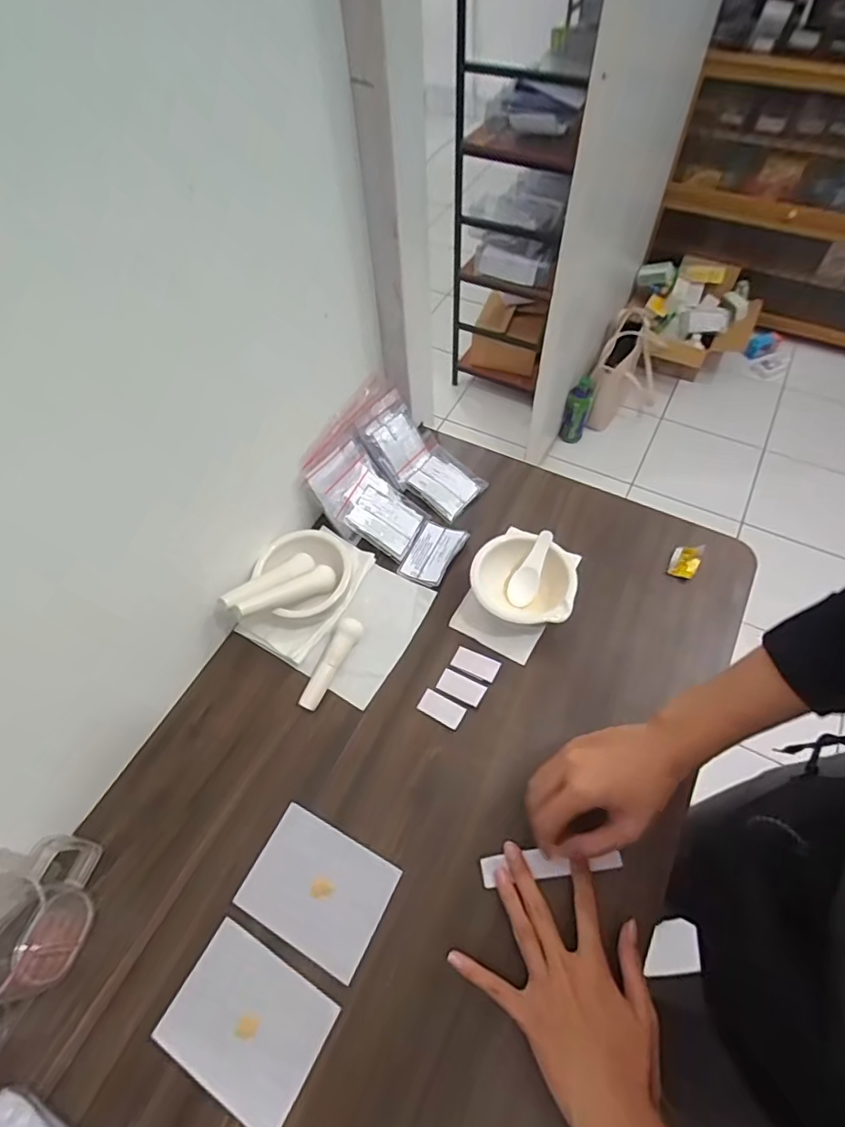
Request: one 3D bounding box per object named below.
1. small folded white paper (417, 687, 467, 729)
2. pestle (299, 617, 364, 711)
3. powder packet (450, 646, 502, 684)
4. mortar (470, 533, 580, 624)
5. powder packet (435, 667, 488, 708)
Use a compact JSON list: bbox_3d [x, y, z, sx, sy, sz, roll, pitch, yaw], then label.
[{"bbox_3d":[0.018,0.134,0.505,0.042,0.004,0.022,24,63,19],"label":"small folded white paper"},{"bbox_3d":[-0.087,0.097,0.523,0.024,0.028,0.091,21,62,17],"label":"pestle"},{"bbox_3d":[0.051,0.096,0.525,0.045,0.004,0.024,23,62,18],"label":"powder packet"},{"bbox_3d":[0.100,0.023,0.538,0.098,0.050,0.091,-2,57,4],"label":"mortar"},{"bbox_3d":[0.037,0.116,0.513,0.044,0.004,0.023,24,63,19],"label":"powder packet"}]

